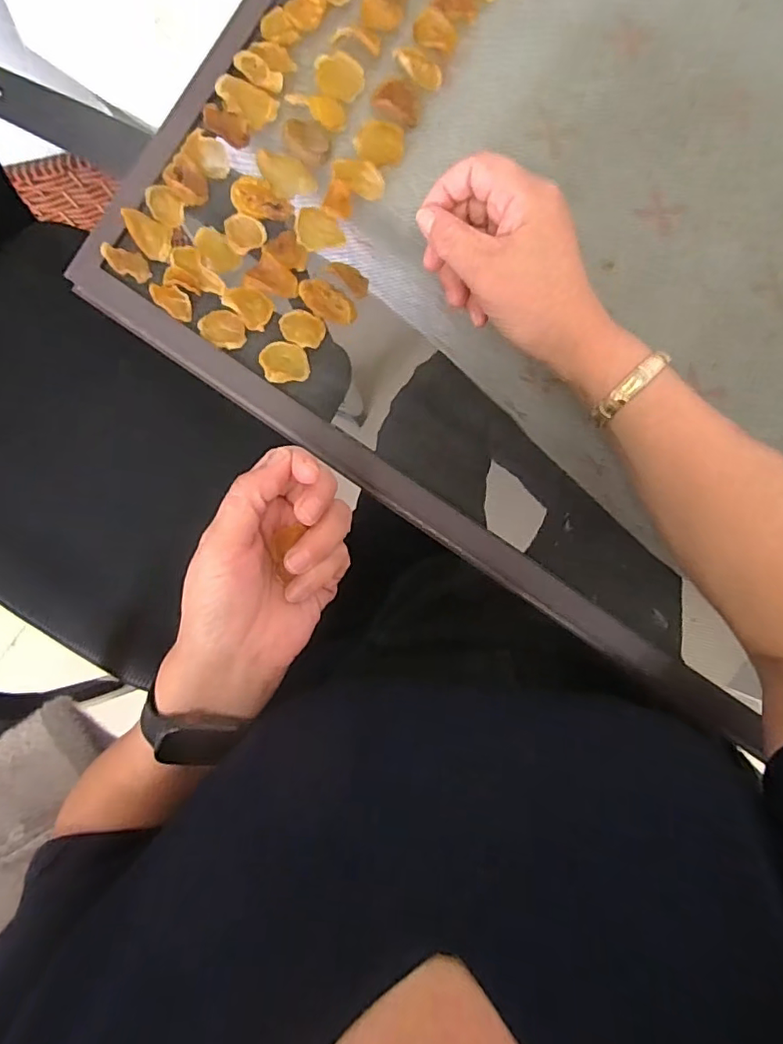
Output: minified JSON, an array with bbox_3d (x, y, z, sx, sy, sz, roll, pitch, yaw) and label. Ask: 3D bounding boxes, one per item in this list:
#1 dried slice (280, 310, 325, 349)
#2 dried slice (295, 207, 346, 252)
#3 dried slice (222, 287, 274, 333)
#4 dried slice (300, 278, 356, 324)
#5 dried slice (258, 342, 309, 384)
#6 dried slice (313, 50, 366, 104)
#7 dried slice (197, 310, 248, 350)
[{"bbox_3d":[-0.057,-0.123,0.341,0.029,0.004,0.022,25,88,4],"label":"dried slice"},{"bbox_3d":[-0.047,-0.186,0.346,0.032,0.004,0.024,31,88,4],"label":"dried slice"},{"bbox_3d":[-0.089,-0.137,0.340,0.030,0.010,0.022,43,89,4],"label":"dried slice"},{"bbox_3d":[-0.041,-0.140,0.342,0.040,0.006,0.018,37,88,4],"label":"dried slice"},{"bbox_3d":[-0.068,-0.102,0.340,0.029,0.004,0.026,-10,86,2],"label":"dried slice"},{"bbox_3d":[-0.034,-0.284,0.344,0.031,0.004,0.025,16,109,-3],"label":"dried slice"},{"bbox_3d":[-0.107,-0.122,0.342,0.030,0.005,0.023,37,88,4],"label":"dried slice"}]

